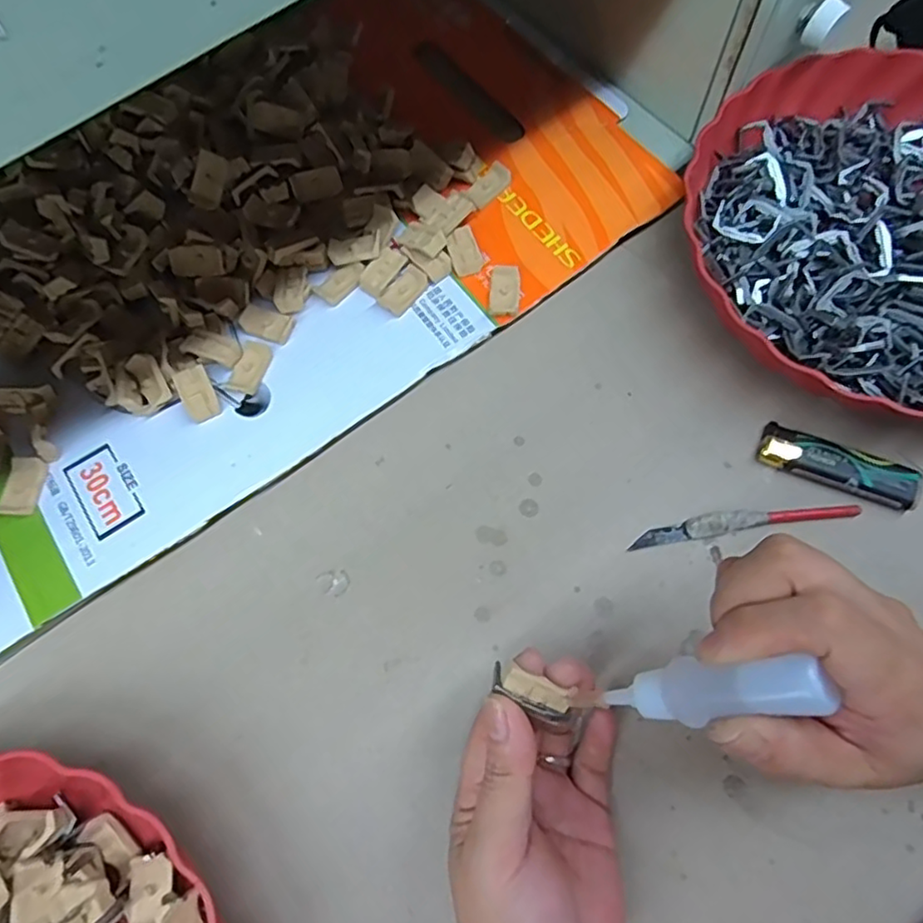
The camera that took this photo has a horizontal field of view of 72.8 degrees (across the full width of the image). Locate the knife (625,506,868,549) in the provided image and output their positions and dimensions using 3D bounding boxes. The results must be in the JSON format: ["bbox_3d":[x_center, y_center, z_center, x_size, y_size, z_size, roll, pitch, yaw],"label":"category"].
[{"bbox_3d":[0.149,0.032,0.332,0.118,0.010,0.012,-8,72,-2],"label":"knife"}]

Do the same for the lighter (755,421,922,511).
[{"bbox_3d":[0.203,0.002,0.337,0.079,0.010,0.024,22,74,7],"label":"lighter"}]

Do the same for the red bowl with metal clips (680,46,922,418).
[{"bbox_3d":[0.246,-0.134,0.358,0.231,0.045,0.228,0,72,0],"label":"red bowl with metal clips"}]

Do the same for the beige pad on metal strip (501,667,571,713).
[{"bbox_3d":[0.030,0.093,0.252,0.027,0.008,0.009,23,74,8],"label":"beige pad on metal strip"}]

